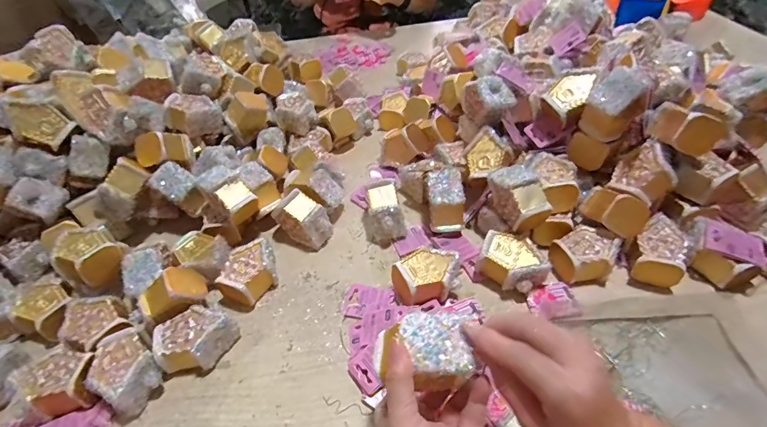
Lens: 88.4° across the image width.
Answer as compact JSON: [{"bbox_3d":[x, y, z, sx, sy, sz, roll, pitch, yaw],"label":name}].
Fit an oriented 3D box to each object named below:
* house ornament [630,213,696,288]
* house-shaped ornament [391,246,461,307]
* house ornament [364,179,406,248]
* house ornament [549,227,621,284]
[{"bbox_3d":[0.350,0.050,0.500,0.056,0.052,0.081,24,53,27],"label":"house ornament"},{"bbox_3d":[0.052,0.080,0.497,0.082,0.047,0.064,-19,51,-20],"label":"house-shaped ornament"},{"bbox_3d":[0.001,-0.001,0.573,0.057,0.075,0.067,-15,46,-8],"label":"house ornament"},{"bbox_3d":[0.259,0.055,0.508,0.073,0.044,0.062,-12,46,-5],"label":"house ornament"}]

